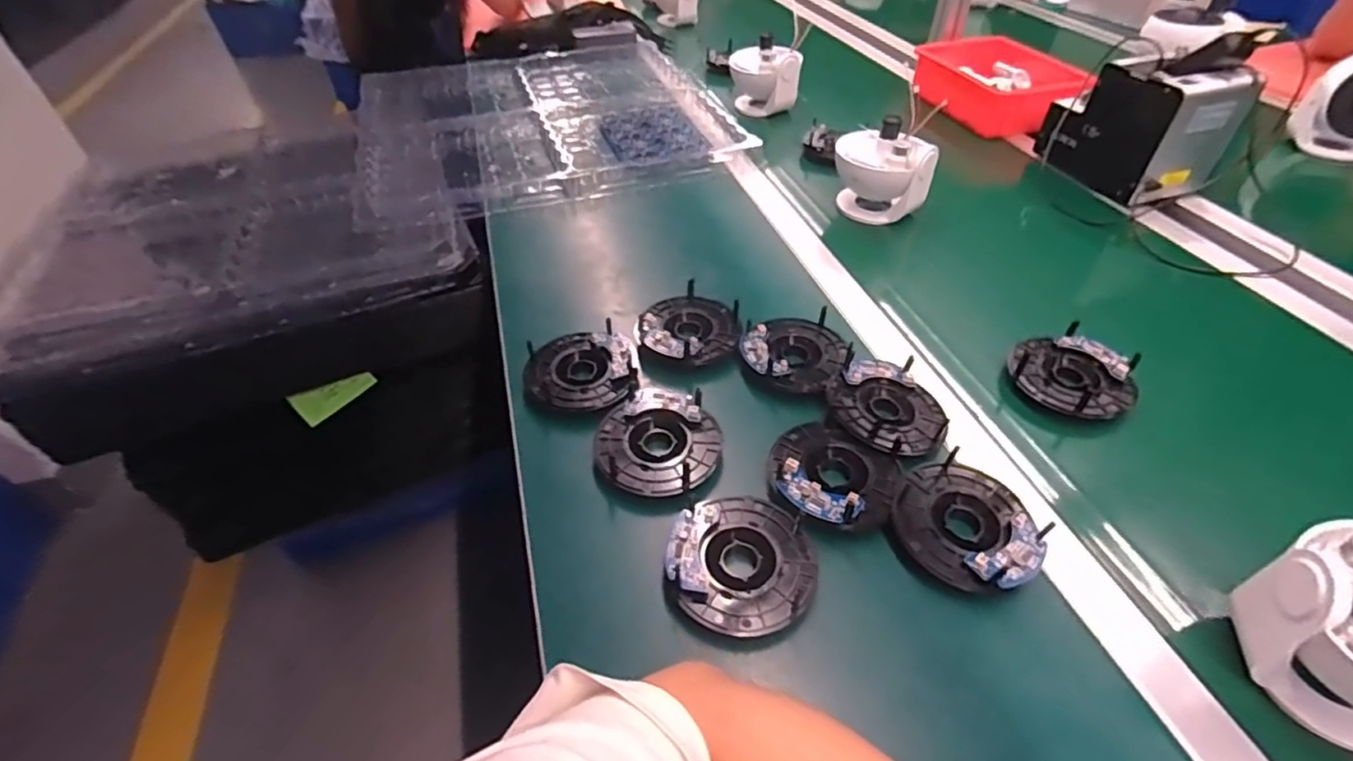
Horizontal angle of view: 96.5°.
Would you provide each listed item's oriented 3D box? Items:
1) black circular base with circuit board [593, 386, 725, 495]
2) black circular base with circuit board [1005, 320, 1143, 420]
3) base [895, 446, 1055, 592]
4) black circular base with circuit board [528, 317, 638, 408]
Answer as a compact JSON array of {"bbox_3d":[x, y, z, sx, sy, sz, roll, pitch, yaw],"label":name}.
[{"bbox_3d":[-0.014,0.053,0.494,0.100,0.035,0.095,-1,44,1],"label":"black circular base with circuit board"},{"bbox_3d":[0.356,-0.007,0.539,0.084,0.028,0.096,-33,52,-29],"label":"black circular base with circuit board"},{"bbox_3d":[0.207,0.103,0.432,0.094,0.031,0.097,-1,44,1],"label":"base"},{"bbox_3d":[-0.086,-0.011,0.550,0.102,0.022,0.099,-1,44,1],"label":"black circular base with circuit board"}]

